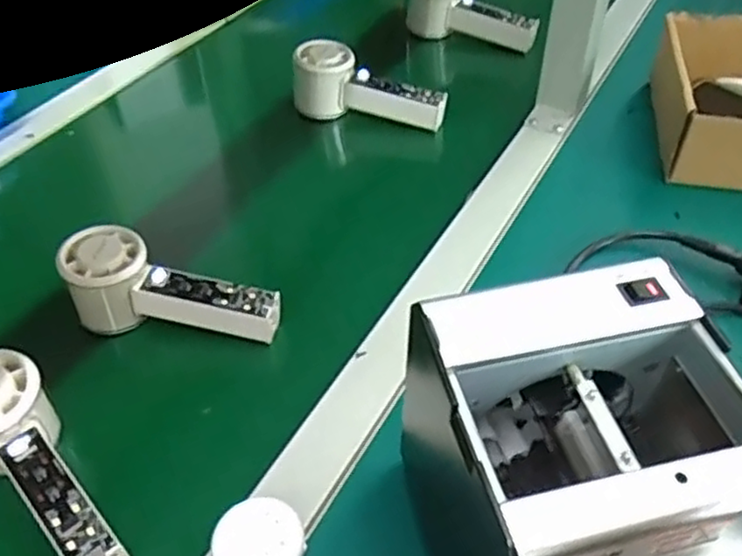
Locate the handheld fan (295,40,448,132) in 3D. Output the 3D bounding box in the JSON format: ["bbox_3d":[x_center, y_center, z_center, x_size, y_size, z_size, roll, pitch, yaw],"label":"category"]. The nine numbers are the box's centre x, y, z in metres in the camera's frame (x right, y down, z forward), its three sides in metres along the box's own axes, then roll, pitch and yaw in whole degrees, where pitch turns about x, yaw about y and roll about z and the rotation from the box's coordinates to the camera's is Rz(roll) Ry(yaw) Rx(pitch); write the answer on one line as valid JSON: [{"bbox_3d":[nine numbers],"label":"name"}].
[{"bbox_3d":[0.000,-0.191,0.694,0.155,0.062,0.055,9,50,14],"label":"handheld fan"}]

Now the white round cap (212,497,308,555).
[{"bbox_3d":[-0.060,0.145,0.376,0.046,0.023,0.045,-3,48,4],"label":"white round cap"}]

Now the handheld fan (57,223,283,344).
[{"bbox_3d":[-0.138,0.008,0.500,0.150,0.060,0.052,3,49,9],"label":"handheld fan"}]

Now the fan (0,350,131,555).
[{"bbox_3d":[-0.190,0.106,0.393,0.057,0.054,0.150,-35,54,-23],"label":"fan"}]

